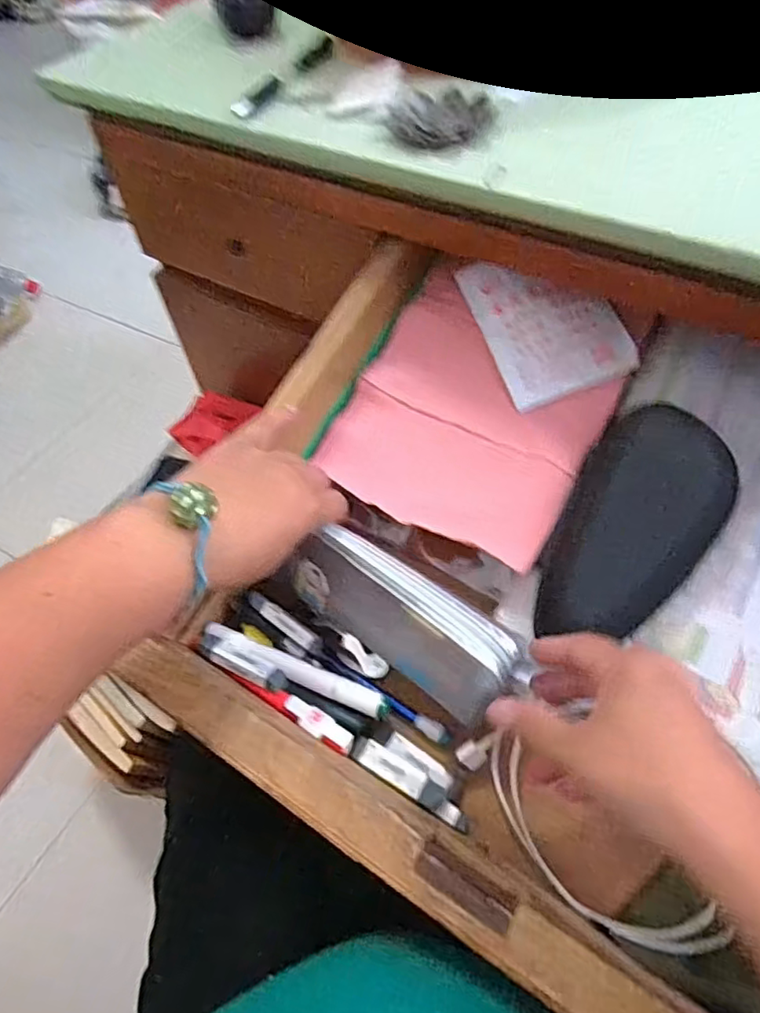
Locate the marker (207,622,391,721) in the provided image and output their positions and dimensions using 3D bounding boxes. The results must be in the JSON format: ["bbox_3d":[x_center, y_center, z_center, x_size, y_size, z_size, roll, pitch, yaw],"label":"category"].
[{"bbox_3d":[-0.060,0.111,0.416,0.143,0.011,0.017,19,59,17],"label":"marker"}]

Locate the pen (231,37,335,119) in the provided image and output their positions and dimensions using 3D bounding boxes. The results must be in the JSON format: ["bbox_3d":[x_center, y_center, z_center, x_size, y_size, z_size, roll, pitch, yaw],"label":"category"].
[{"bbox_3d":[-0.069,-0.336,0.471,0.019,0.011,0.134,21,59,18],"label":"pen"}]

